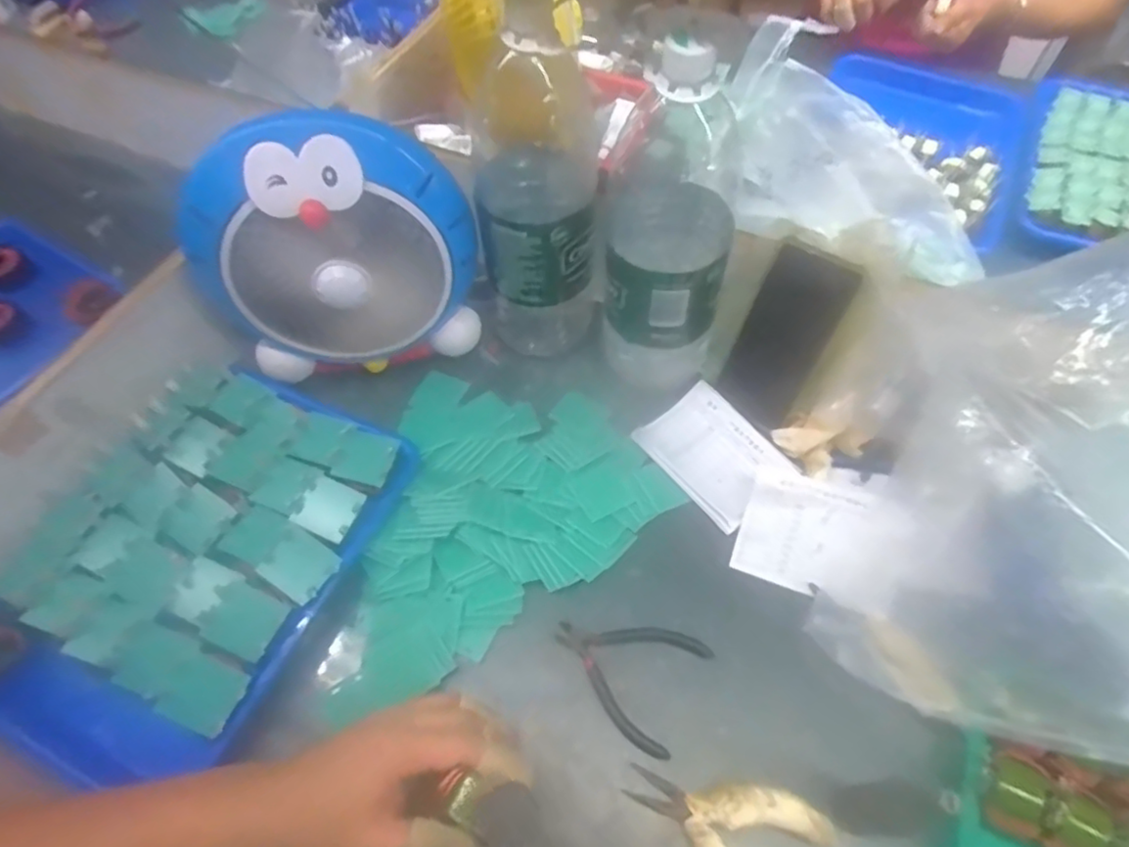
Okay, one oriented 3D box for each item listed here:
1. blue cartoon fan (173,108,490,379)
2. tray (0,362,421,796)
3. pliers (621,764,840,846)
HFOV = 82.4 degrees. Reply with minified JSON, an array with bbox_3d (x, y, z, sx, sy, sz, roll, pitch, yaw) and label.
[{"bbox_3d":[-0.194,-0.145,0.561,0.230,0.242,0.069,-13,58,-7],"label":"blue cartoon fan"},{"bbox_3d":[-0.301,0.105,0.520,0.241,0.050,0.312,22,60,15],"label":"tray"},{"bbox_3d":[0.109,0.277,0.433,0.130,0.027,0.083,24,61,16],"label":"pliers"}]

